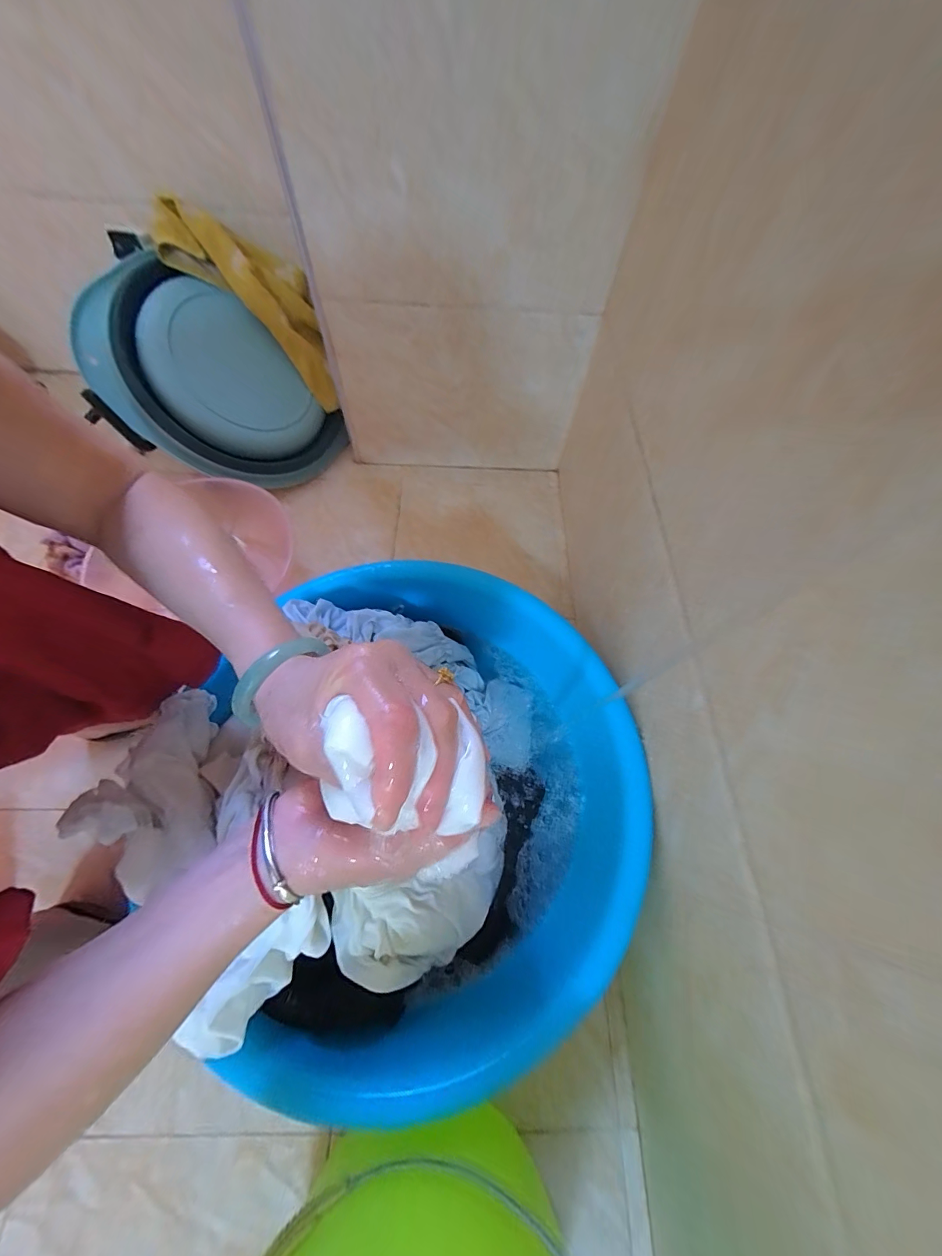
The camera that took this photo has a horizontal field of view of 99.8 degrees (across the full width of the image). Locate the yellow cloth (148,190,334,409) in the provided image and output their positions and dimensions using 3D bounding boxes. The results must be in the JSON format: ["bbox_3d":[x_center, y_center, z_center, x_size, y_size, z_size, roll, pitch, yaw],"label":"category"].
[{"bbox_3d":[-0.331,-0.545,0.662,0.068,0.326,0.143,-9,51,46],"label":"yellow cloth"}]

